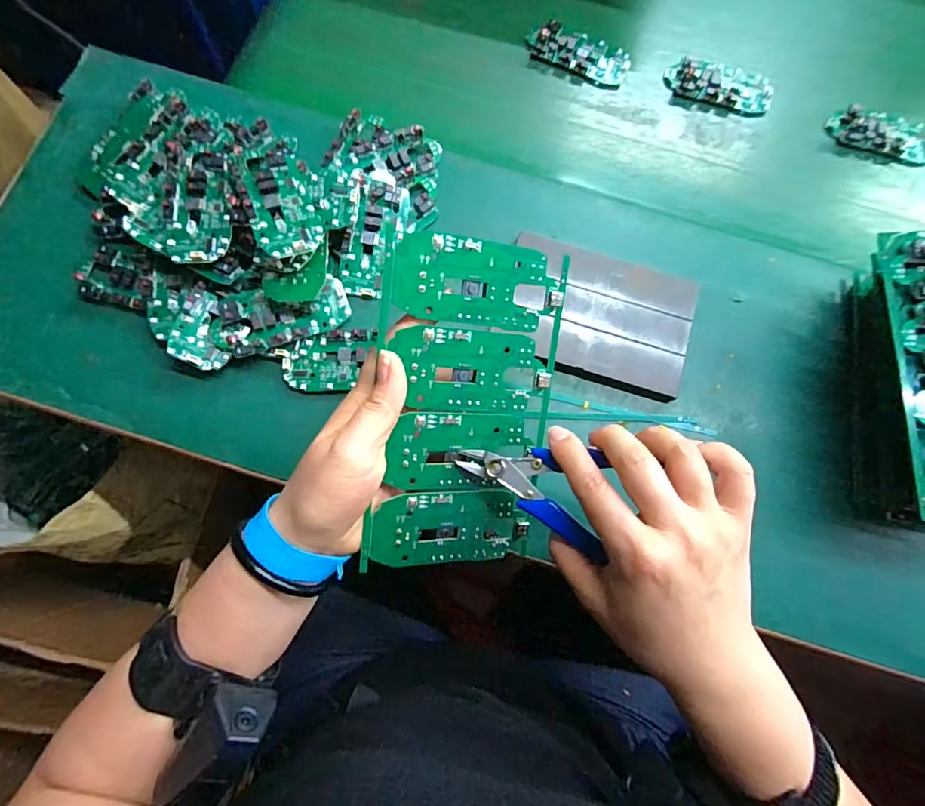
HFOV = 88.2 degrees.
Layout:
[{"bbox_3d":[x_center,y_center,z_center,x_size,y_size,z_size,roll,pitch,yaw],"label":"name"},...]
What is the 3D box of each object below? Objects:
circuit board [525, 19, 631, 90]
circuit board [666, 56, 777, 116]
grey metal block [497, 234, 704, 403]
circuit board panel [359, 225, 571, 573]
[{"bbox_3d":[0.110,-0.331,0.447,0.096,0.018,0.046,22,76,4],"label":"circuit board"},{"bbox_3d":[0.243,-0.300,0.449,0.098,0.011,0.048,16,75,2],"label":"circuit board"},{"bbox_3d":[0.105,-0.067,0.371,0.141,0.013,0.101,18,75,3],"label":"grey metal block"},{"bbox_3d":[0.003,0.005,0.276,0.105,0.005,0.186,2,101,-23],"label":"circuit board panel"}]

